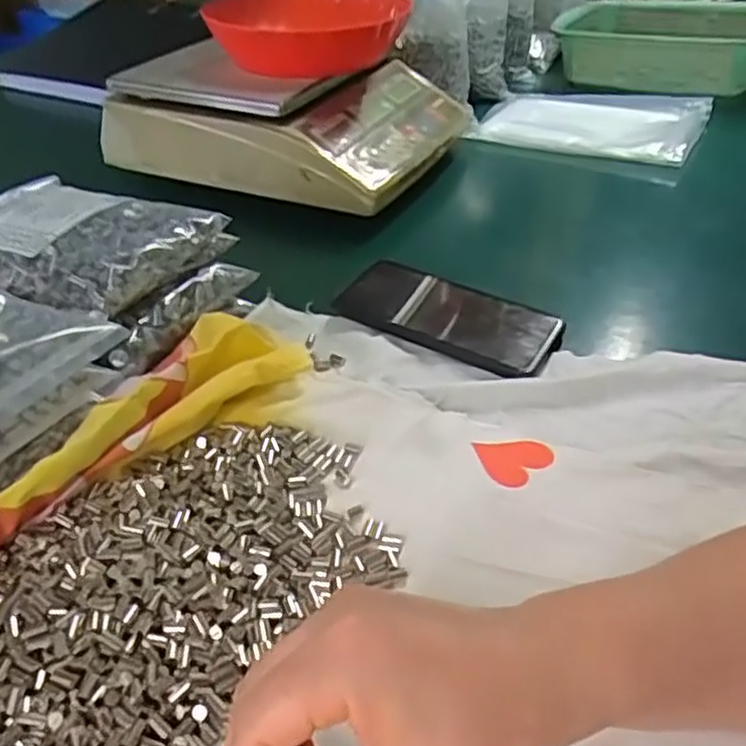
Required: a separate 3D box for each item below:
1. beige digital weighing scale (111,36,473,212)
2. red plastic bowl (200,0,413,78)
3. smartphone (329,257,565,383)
[{"bbox_3d":[-0.081,-0.283,0.777,0.314,0.104,0.261,17,42,22],"label":"beige digital weighing scale"},{"bbox_3d":[-0.061,-0.366,0.765,0.186,0.059,0.186,1,38,2],"label":"red plastic bowl"},{"bbox_3d":[0.055,-0.046,0.539,0.164,0.015,0.078,22,44,27],"label":"smartphone"}]

